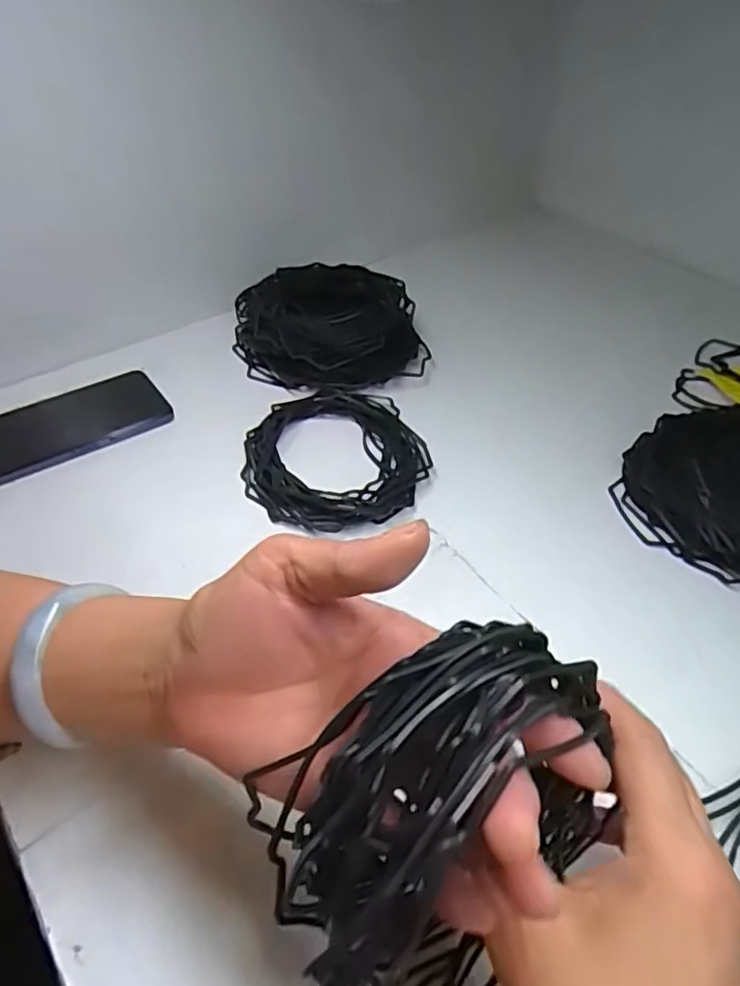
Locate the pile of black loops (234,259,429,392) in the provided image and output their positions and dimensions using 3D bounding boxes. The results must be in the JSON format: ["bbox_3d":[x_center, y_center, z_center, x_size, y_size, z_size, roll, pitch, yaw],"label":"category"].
[{"bbox_3d":[-0.040,-0.155,0.562,0.156,0.047,0.165,-13,47,-12],"label":"pile of black loops"}]

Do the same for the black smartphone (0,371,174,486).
[{"bbox_3d":[-0.243,-0.048,0.477,0.165,0.014,0.073,-28,52,-24],"label":"black smartphone"}]

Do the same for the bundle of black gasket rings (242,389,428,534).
[{"bbox_3d":[-0.025,-0.032,0.460,0.133,0.016,0.135,-8,46,-7],"label":"bundle of black gasket rings"}]

